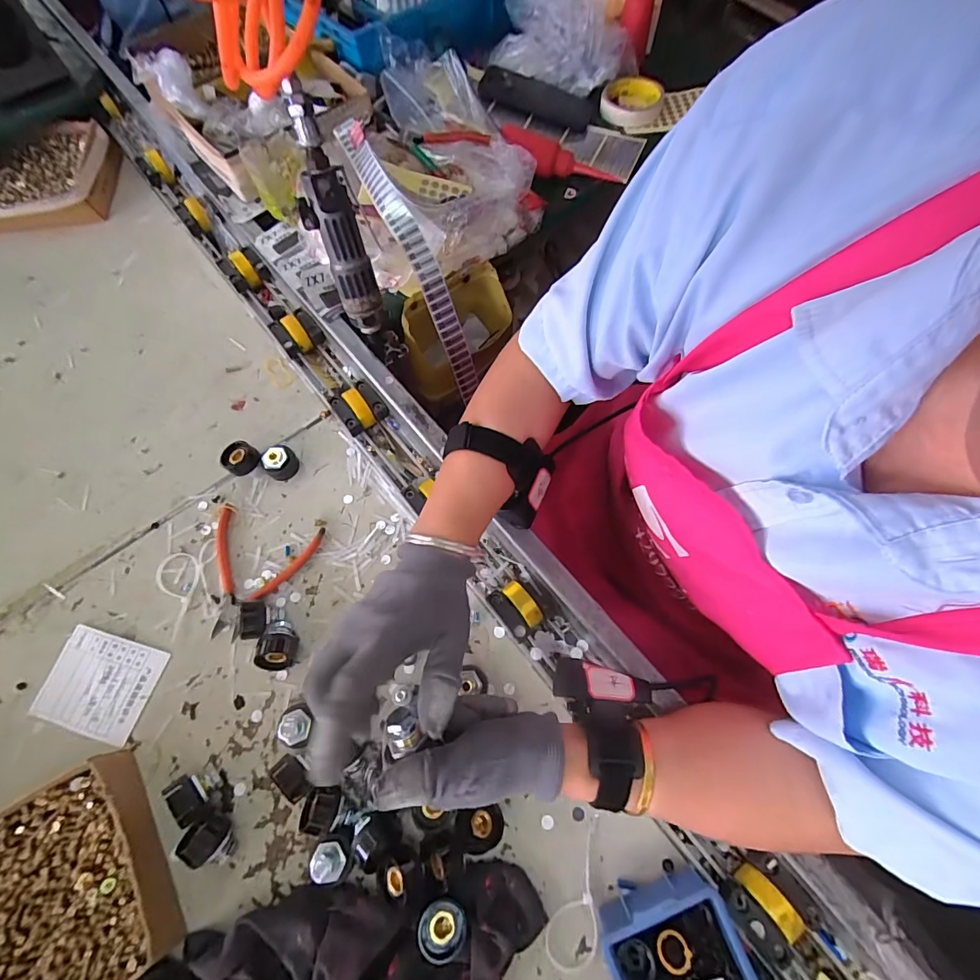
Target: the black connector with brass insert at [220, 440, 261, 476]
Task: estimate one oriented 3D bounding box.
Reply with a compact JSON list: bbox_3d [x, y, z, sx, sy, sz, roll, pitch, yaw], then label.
[{"bbox_3d":[-0.296,-0.036,0.530,0.036,0.029,0.038,0,67,0],"label":"black connector with brass insert"}]

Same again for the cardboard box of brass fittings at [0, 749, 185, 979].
[{"bbox_3d":[-0.360,0.341,0.374,0.149,0.038,0.166,-30,70,-12],"label":"cardboard box of brass fittings"}]

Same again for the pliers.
[{"bbox_3d":[-0.265,0.094,0.487,0.122,0.011,0.137,14,68,6],"label":"pliers"}]

